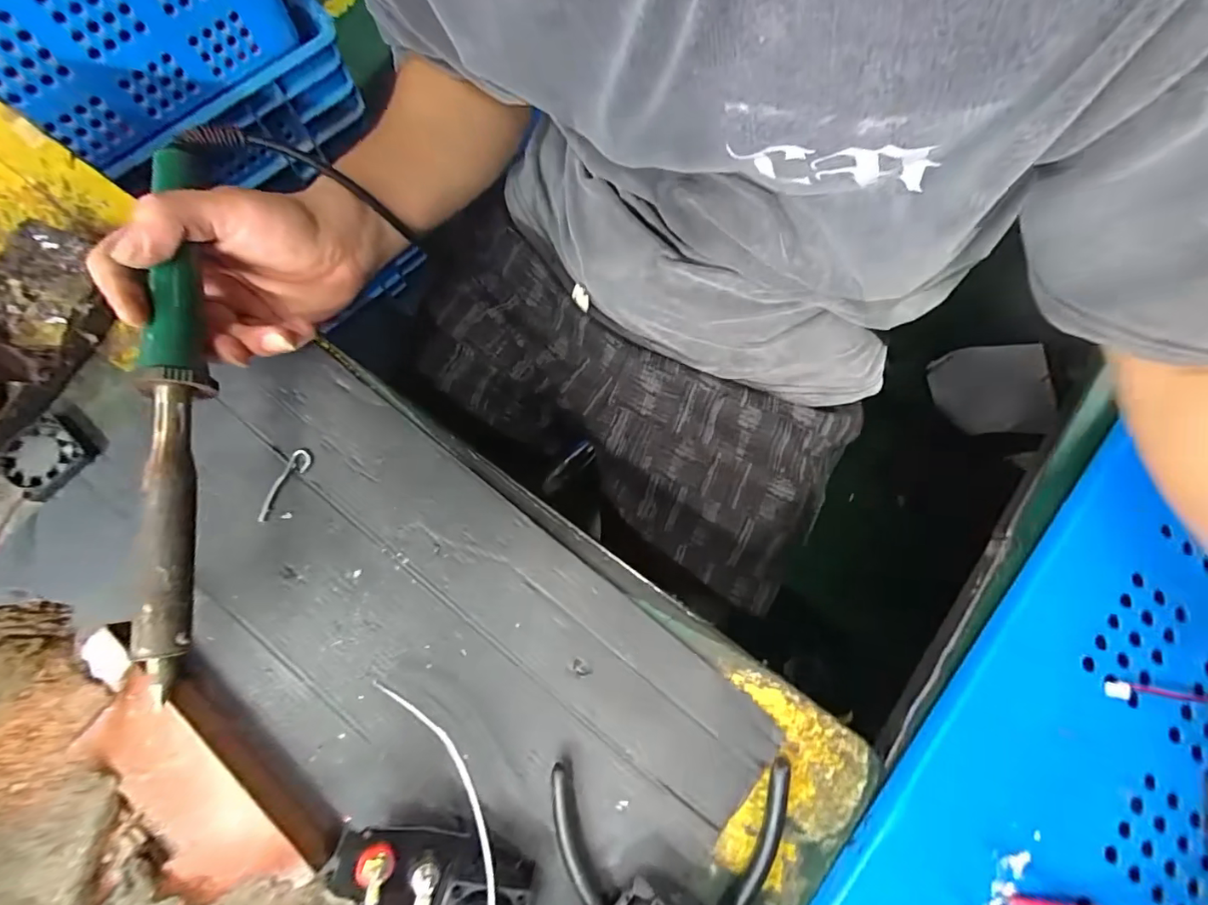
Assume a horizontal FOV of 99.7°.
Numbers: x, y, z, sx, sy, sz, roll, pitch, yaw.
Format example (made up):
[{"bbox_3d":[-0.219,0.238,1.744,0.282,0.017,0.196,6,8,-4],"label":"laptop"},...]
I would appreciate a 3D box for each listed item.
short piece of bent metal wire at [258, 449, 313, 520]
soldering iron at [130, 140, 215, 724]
[{"bbox_3d":[-0.191,0.019,0.303,0.012,0.004,0.046,29,80,6],"label":"short piece of bent metal wire"},{"bbox_3d":[-0.201,-0.027,0.239,0.020,0.019,0.259,-7,79,-1],"label":"soldering iron"}]

